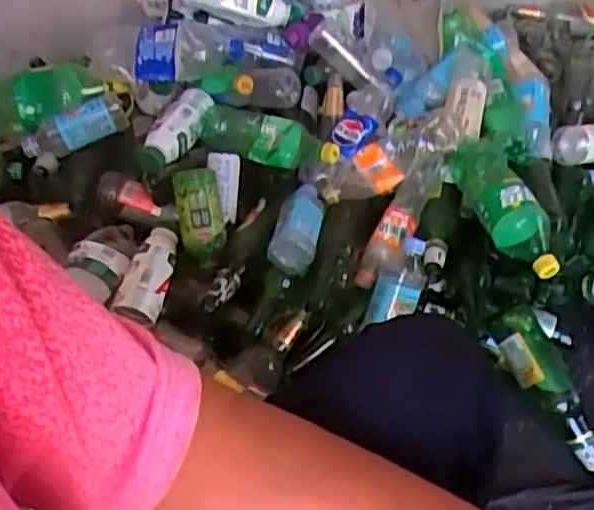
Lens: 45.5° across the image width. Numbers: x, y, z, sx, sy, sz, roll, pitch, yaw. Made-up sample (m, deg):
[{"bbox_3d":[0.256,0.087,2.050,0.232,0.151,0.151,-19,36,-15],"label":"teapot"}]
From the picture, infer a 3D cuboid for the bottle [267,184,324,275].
[{"bbox_3d":[0.002,-0.050,1.033,0.062,0.055,0.166,3,40,9],"label":"bottle"}]

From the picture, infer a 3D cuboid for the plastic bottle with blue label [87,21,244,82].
[{"bbox_3d":[-0.214,-0.318,1.131,0.249,0.070,0.081,-2,40,4],"label":"plastic bottle with blue label"}]

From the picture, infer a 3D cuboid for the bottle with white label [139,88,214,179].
[{"bbox_3d":[-0.192,-0.188,1.093,0.065,0.051,0.198,9,42,17],"label":"bottle with white label"}]

